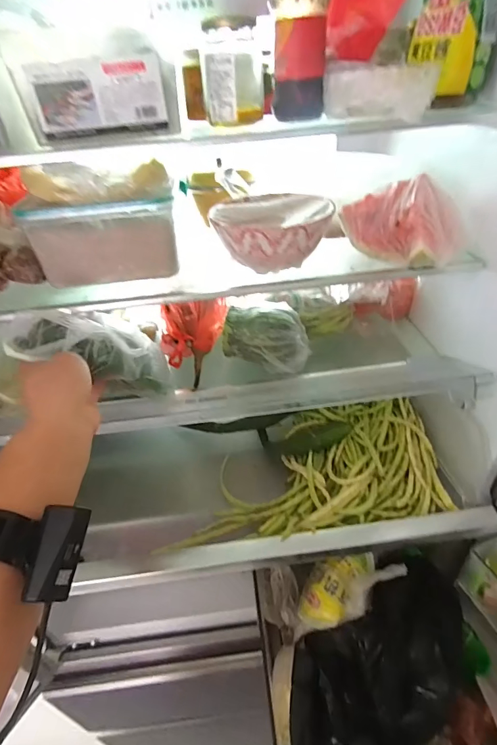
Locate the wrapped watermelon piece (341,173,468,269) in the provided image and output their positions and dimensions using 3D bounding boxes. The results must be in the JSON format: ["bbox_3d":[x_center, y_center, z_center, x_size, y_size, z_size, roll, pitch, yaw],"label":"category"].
[{"bbox_3d":[0.201,-0.197,0.503,0.084,0.086,0.139,-23,40,-23],"label":"wrapped watermelon piece"}]

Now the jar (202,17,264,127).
[{"bbox_3d":[-0.017,-0.348,0.456,0.065,0.094,0.071,-3,37,2],"label":"jar"}]

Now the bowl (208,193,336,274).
[{"bbox_3d":[0.029,-0.192,0.534,0.144,0.060,0.156,-3,37,2],"label":"bowl"}]

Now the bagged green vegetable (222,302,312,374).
[{"bbox_3d":[0.032,-0.060,0.629,0.118,0.086,0.092,17,42,27],"label":"bagged green vegetable"}]

